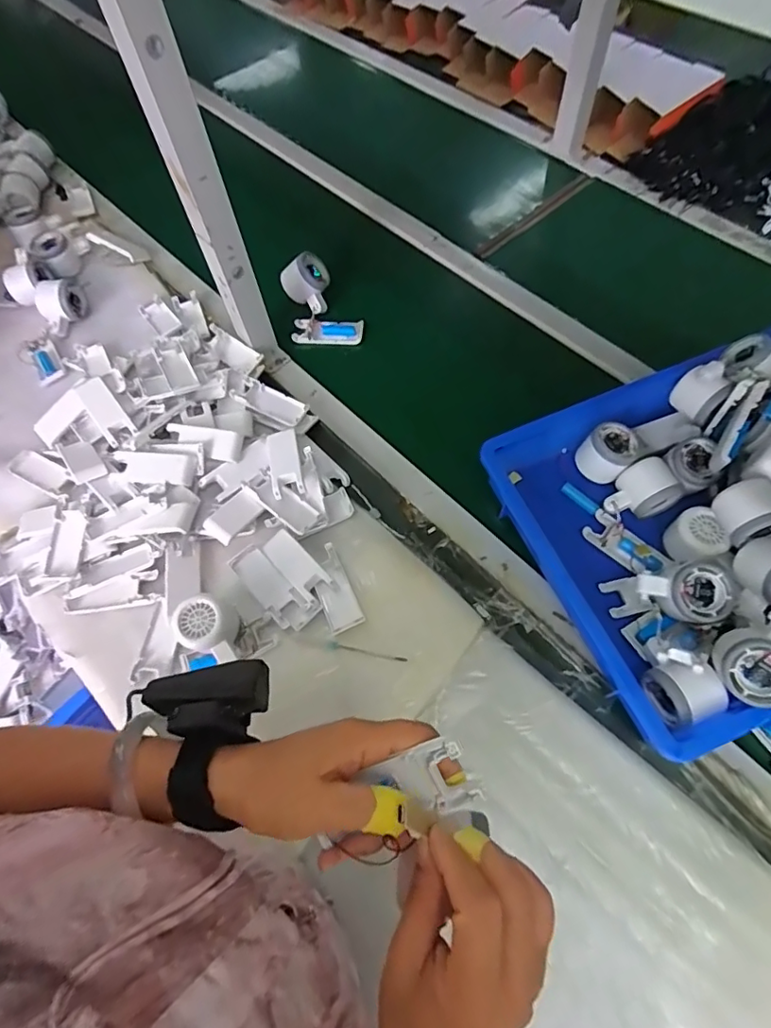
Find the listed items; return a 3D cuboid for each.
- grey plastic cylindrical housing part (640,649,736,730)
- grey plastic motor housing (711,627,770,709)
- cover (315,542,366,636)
[{"bbox_3d":[0.285,0.168,0.507,0.052,0.062,0.064,-20,64,-7],"label":"grey plastic cylindrical housing part"},{"bbox_3d":[0.334,0.138,0.476,0.059,0.053,0.064,-40,74,16],"label":"grey plastic motor housing"},{"bbox_3d":[-0.060,0.086,0.605,0.039,0.011,0.100,-23,65,-8],"label":"cover"}]

